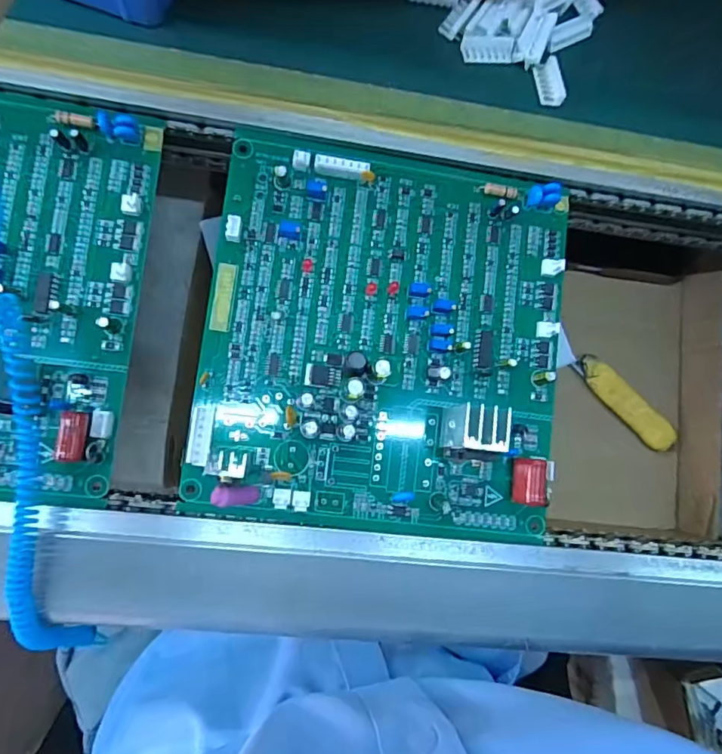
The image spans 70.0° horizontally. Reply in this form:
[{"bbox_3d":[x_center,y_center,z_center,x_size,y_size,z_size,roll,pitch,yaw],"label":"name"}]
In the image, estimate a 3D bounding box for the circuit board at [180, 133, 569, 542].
[{"bbox_3d":[0.014,-0.020,0.253,0.175,0.016,0.181,7,82,-6],"label":"circuit board"}]

